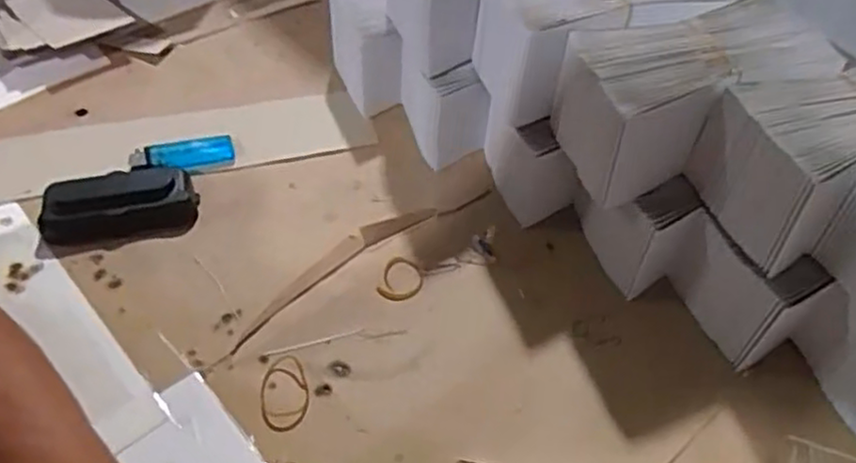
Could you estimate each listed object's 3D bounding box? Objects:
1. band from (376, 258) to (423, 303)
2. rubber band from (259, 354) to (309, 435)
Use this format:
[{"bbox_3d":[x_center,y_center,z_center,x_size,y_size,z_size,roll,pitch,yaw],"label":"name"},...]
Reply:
[{"bbox_3d":[-0.019,0.036,0.505,0.029,0.005,0.038,14,49,9],"label":"band"},{"bbox_3d":[-0.090,0.102,0.439,0.030,0.004,0.052,-6,49,-9],"label":"rubber band"}]

